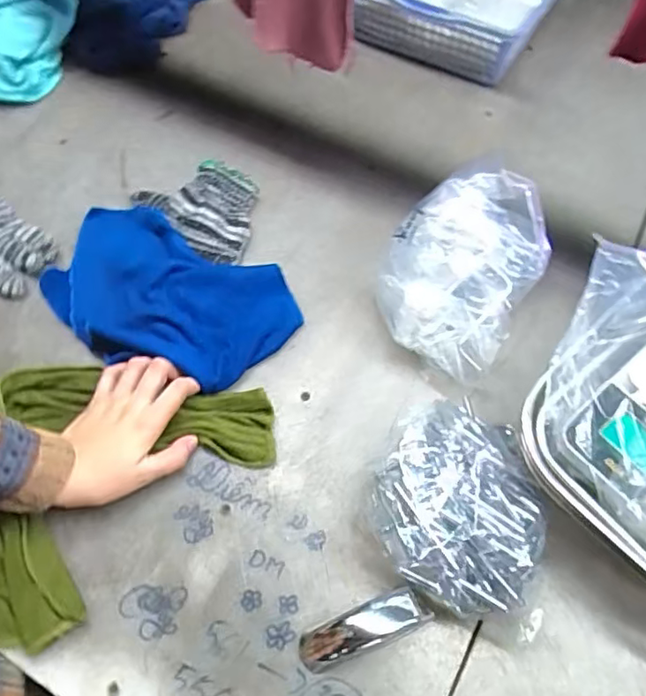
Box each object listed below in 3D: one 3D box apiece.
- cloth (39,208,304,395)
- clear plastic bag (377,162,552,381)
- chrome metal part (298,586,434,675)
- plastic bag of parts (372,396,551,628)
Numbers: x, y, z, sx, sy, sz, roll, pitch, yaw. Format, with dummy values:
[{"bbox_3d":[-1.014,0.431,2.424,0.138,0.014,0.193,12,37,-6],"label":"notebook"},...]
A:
[{"bbox_3d":[-0.170,-0.054,0.615,0.268,0.038,0.174,27,63,11],"label":"cloth"},{"bbox_3d":[0.132,-0.074,0.574,0.134,0.128,0.166,29,63,12],"label":"clear plastic bag"},{"bbox_3d":[0.031,0.224,0.471,0.101,0.029,0.032,-19,63,-13],"label":"chrome metal part"},{"bbox_3d":[0.116,0.125,0.498,0.137,0.066,0.170,10,61,2],"label":"plastic bag of parts"}]

